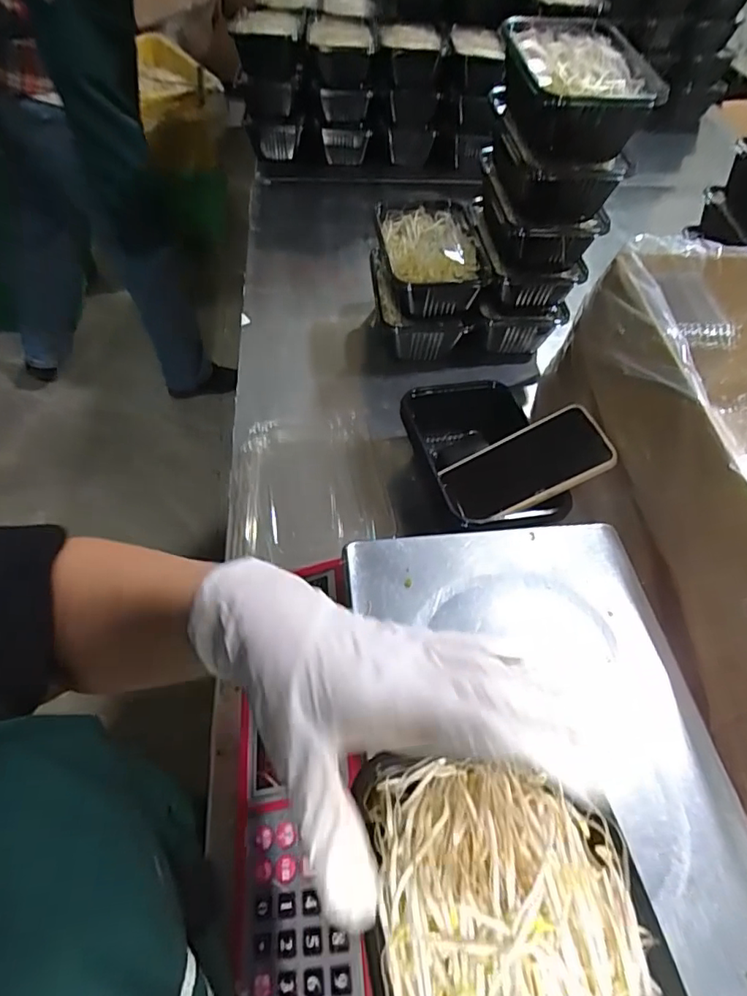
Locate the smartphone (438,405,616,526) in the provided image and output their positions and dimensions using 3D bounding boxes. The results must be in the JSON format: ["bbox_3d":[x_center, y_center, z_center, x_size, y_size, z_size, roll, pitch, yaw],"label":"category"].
[{"bbox_3d":[0.145,-0.029,0.520,0.149,0.013,0.077,-27,55,12],"label":"smartphone"}]

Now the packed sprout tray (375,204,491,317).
[{"bbox_3d":[0.072,-0.289,0.664,0.122,0.057,0.160,-3,53,-6],"label":"packed sprout tray"}]

